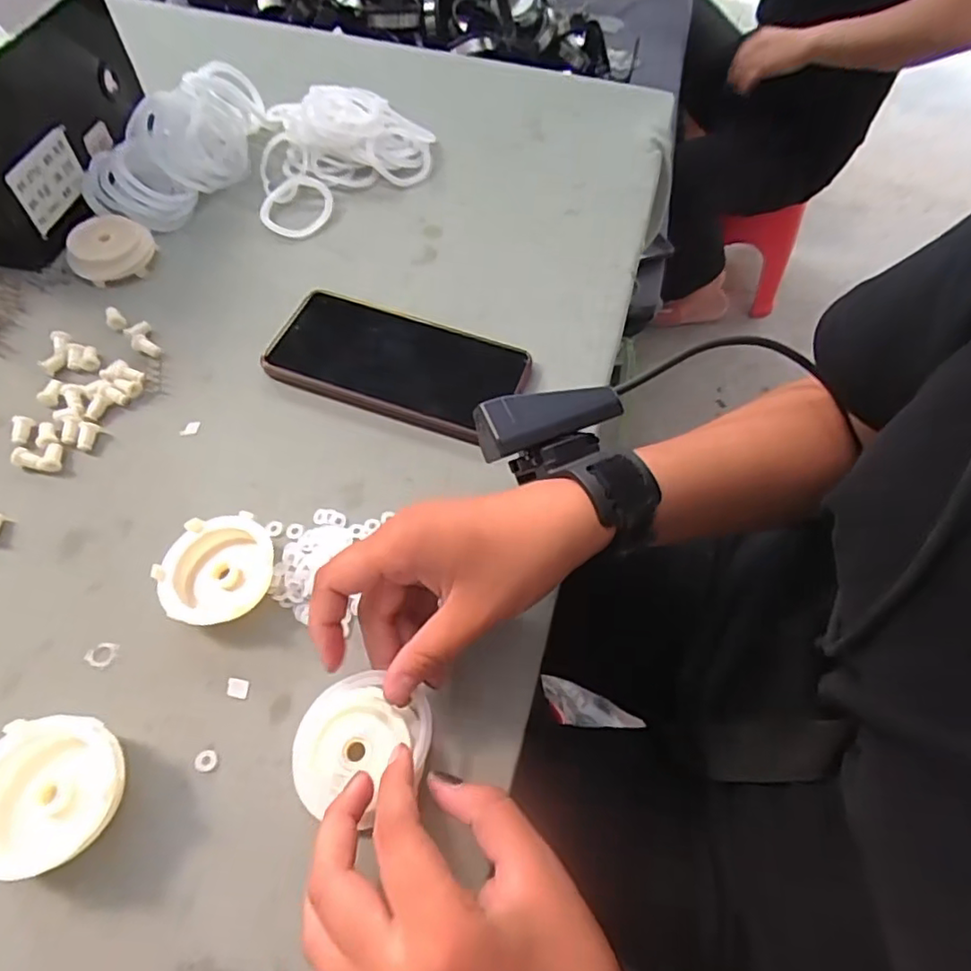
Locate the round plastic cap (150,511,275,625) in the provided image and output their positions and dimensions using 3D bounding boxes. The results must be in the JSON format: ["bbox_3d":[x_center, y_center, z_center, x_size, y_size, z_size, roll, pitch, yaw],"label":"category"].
[{"bbox_3d":[-0.141,0.045,0.321,0.055,0.022,0.059,1,59,-2],"label":"round plastic cap"}]

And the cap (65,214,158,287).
[{"bbox_3d":[-0.273,-0.173,0.444,0.051,0.019,0.056,21,64,-23],"label":"cap"}]

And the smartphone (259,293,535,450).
[{"bbox_3d":[-0.059,-0.084,0.409,0.163,0.015,0.084,19,60,9],"label":"smartphone"}]

